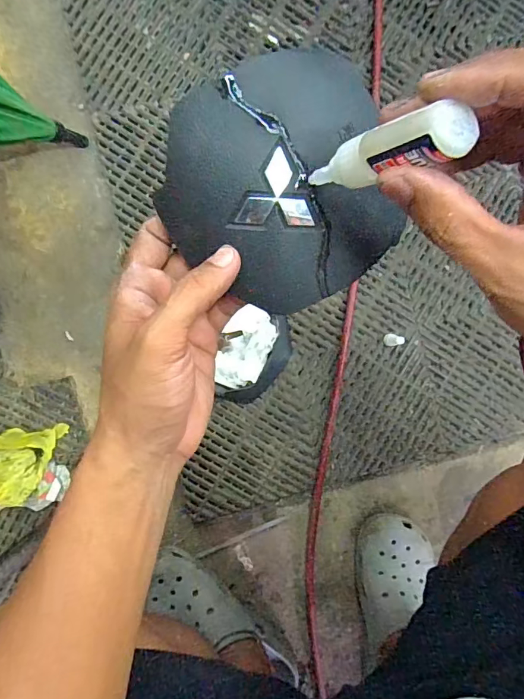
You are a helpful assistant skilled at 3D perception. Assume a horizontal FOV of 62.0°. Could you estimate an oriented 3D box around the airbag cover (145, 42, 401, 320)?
[{"bbox_3d":[0.010,-0.086,0.256,0.120,0.045,0.116,-22,112,5],"label":"airbag cover"}]

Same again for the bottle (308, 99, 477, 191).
[{"bbox_3d":[0.048,-0.079,0.181,0.020,0.071,0.017,4,92,-37],"label":"bottle"}]

